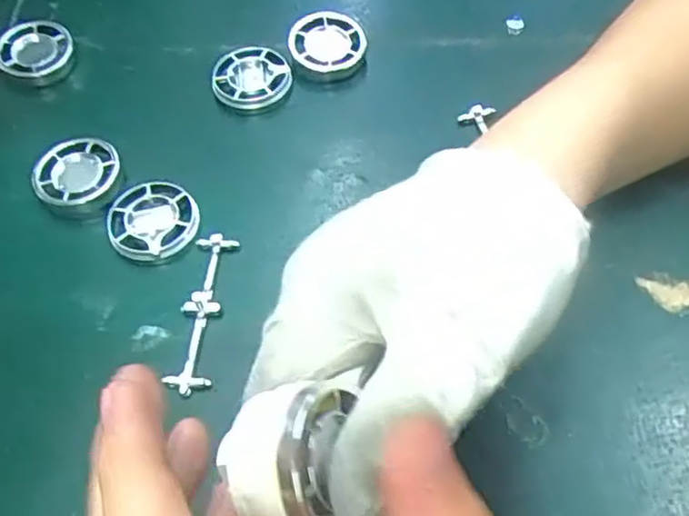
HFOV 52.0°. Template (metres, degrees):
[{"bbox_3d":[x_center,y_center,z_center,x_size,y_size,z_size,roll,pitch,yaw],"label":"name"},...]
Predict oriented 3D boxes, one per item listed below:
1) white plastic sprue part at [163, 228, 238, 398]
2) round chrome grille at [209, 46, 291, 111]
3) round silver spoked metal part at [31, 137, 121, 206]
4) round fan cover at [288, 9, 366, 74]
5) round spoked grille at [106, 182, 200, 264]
[{"bbox_3d":[-0.058,0.021,0.287,0.017,0.006,0.070,3,58,5],"label":"white plastic sprue part"},{"bbox_3d":[-0.047,-0.090,0.358,0.039,0.012,0.038,-1,57,2],"label":"round chrome grille"},{"bbox_3d":[-0.123,-0.038,0.327,0.038,0.014,0.032,-29,61,-15],"label":"round silver spoked metal part"},{"bbox_3d":[-0.008,-0.111,0.366,0.038,0.015,0.038,-1,57,2],"label":"round fan cover"},{"bbox_3d":[-0.084,-0.015,0.311,0.038,0.010,0.037,-1,57,2],"label":"round spoked grille"}]

